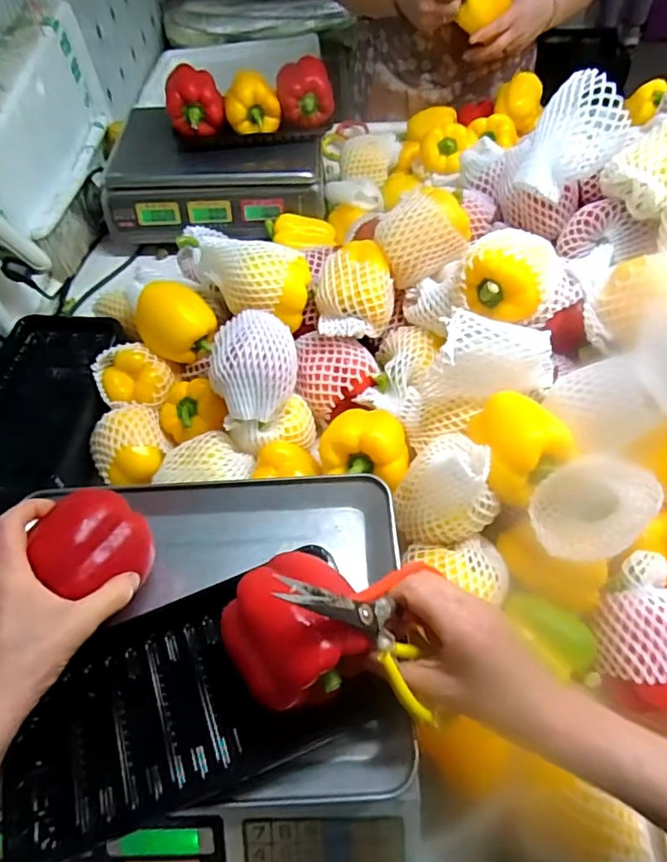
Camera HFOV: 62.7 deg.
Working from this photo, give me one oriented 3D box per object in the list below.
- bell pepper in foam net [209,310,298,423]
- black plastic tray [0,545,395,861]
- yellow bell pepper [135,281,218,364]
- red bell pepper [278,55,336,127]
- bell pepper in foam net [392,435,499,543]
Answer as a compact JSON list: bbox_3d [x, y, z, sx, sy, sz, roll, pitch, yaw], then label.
[{"bbox_3d":[-0.079,-0.062,0.565,0.089,0.077,0.103,-12,54,-6],"label":"bell pepper in foam net"},{"bbox_3d":[-0.097,0.179,0.388,0.243,0.033,0.138,-20,56,-12],"label":"black plastic tray"},{"bbox_3d":[-0.176,-0.121,0.617,0.083,0.068,0.070,-20,56,-12],"label":"yellow bell pepper"},{"bbox_3d":[-0.041,-0.523,0.837,0.086,0.074,0.079,-5,54,-1],"label":"red bell pepper"},{"bbox_3d":[0.104,0.049,0.492,0.077,0.102,0.079,-31,58,-19],"label":"bell pepper in foam net"}]

